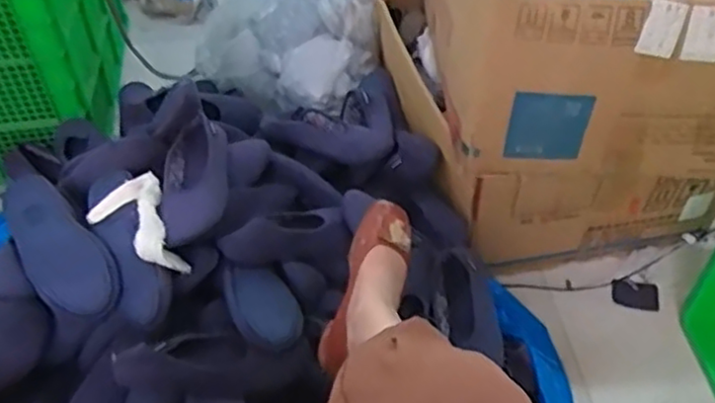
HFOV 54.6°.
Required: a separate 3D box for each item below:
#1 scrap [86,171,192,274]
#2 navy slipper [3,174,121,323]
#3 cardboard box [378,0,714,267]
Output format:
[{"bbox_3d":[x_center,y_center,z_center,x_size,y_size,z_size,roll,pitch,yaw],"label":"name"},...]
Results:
[{"bbox_3d":[-0.314,0.040,0.978,0.104,0.063,0.159,-20,49,-18],"label":"scrap"},{"bbox_3d":[-0.427,0.064,0.977,0.099,0.066,0.243,-32,76,-27],"label":"navy slipper"},{"bbox_3d":[0.402,-0.314,1.294,0.504,0.509,0.735,0,46,1],"label":"cardboard box"}]

